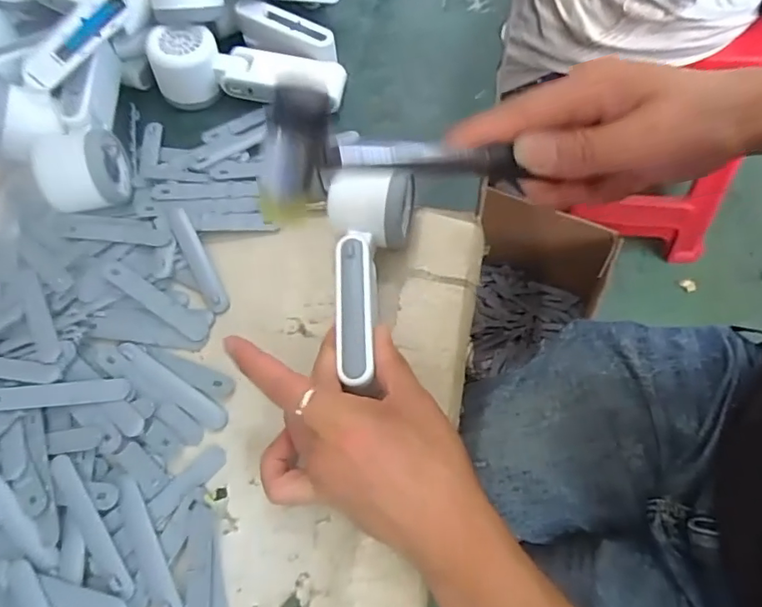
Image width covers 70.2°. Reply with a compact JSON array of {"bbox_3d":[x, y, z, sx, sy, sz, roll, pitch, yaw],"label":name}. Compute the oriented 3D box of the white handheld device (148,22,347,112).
[{"bbox_3d":[-0.118,-0.207,0.479,0.168,0.048,0.052,4,62,2],"label":"white handheld device"}]

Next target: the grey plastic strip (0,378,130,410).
[{"bbox_3d":[-0.217,0.060,0.361,0.094,0.004,0.016,-4,69,-6],"label":"grey plastic strip"}]

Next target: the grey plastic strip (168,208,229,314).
[{"bbox_3d":[-0.141,-0.035,0.417,0.016,0.004,0.097,-26,73,-12],"label":"grey plastic strip"}]

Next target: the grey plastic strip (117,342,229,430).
[{"bbox_3d":[-0.143,0.055,0.367,0.094,0.005,0.018,33,59,11],"label":"grey plastic strip"}]

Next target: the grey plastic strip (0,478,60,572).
[{"bbox_3d":[-0.223,0.127,0.327,0.083,0.005,0.013,42,77,13],"label":"grey plastic strip"}]

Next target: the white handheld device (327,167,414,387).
[{"bbox_3d":[-0.011,-0.018,0.376,0.056,0.047,0.160,3,62,4],"label":"white handheld device"}]

